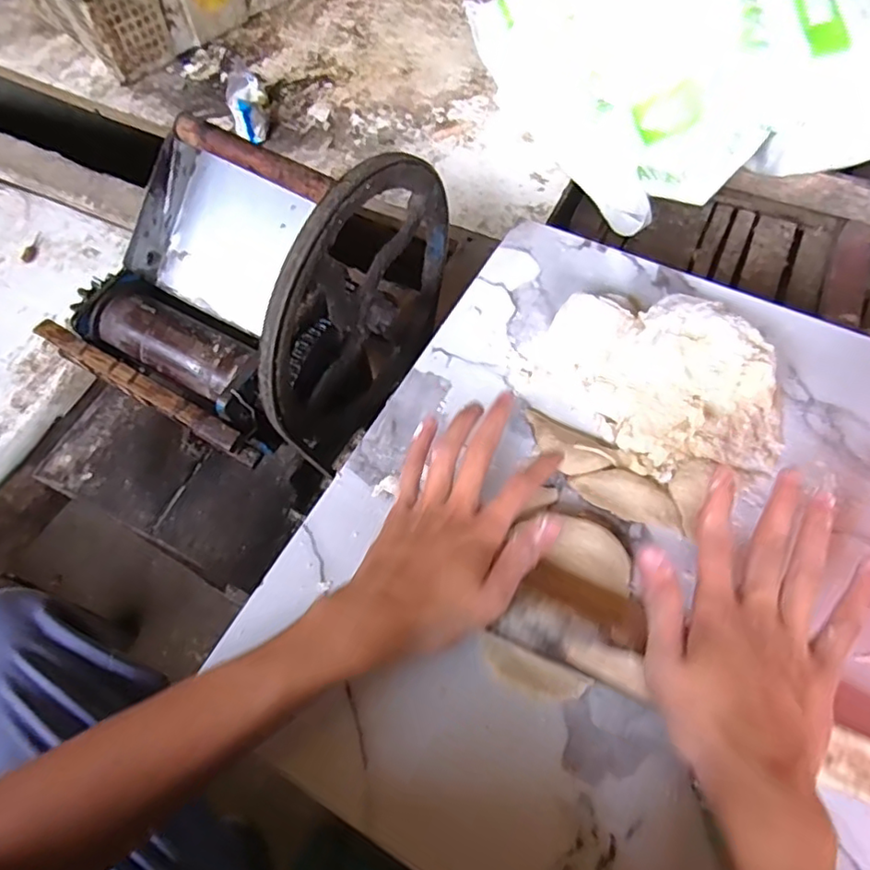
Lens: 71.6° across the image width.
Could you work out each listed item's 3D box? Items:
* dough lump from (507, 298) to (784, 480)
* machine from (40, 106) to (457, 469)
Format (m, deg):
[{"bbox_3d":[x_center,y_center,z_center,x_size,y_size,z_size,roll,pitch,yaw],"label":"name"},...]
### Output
[{"bbox_3d":[0.169,-0.046,0.457,0.195,0.049,0.134,39,70,22],"label":"dough lump"},{"bbox_3d":[-0.152,-0.135,0.547,0.253,0.256,0.291,31,66,13],"label":"machine"}]

